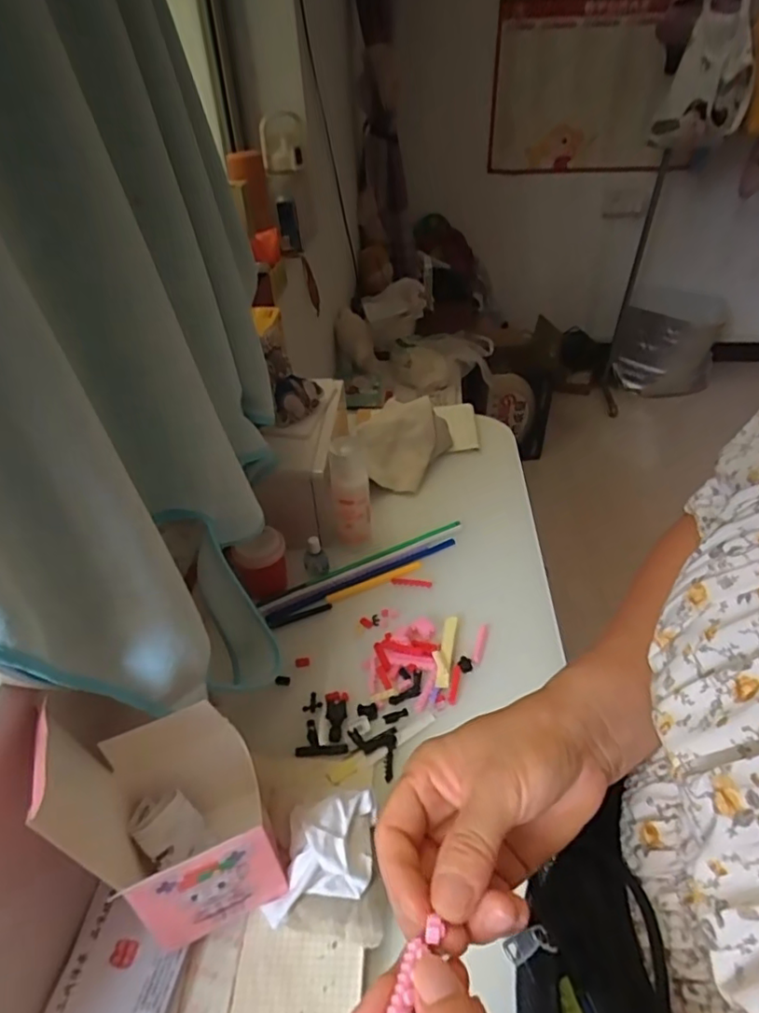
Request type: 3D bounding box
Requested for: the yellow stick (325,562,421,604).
[{"bbox_3d":[-0.005,0.090,0.695,0.126,0.004,0.014,-19,41,-19],"label":"yellow stick"}]

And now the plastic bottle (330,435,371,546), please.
[{"bbox_3d":[-0.035,-0.014,0.710,0.045,0.143,0.046,-4,38,-1],"label":"plastic bottle"}]

